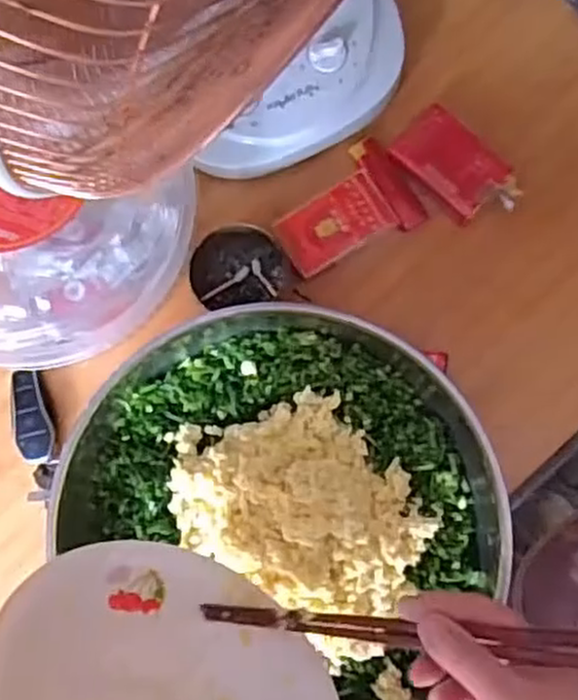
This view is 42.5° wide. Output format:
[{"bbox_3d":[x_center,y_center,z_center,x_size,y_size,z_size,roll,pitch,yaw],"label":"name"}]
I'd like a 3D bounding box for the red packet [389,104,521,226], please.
[{"bbox_3d":[0.132,-0.143,0.587,0.097,0.030,0.055,44,88,8],"label":"red packet"}]

